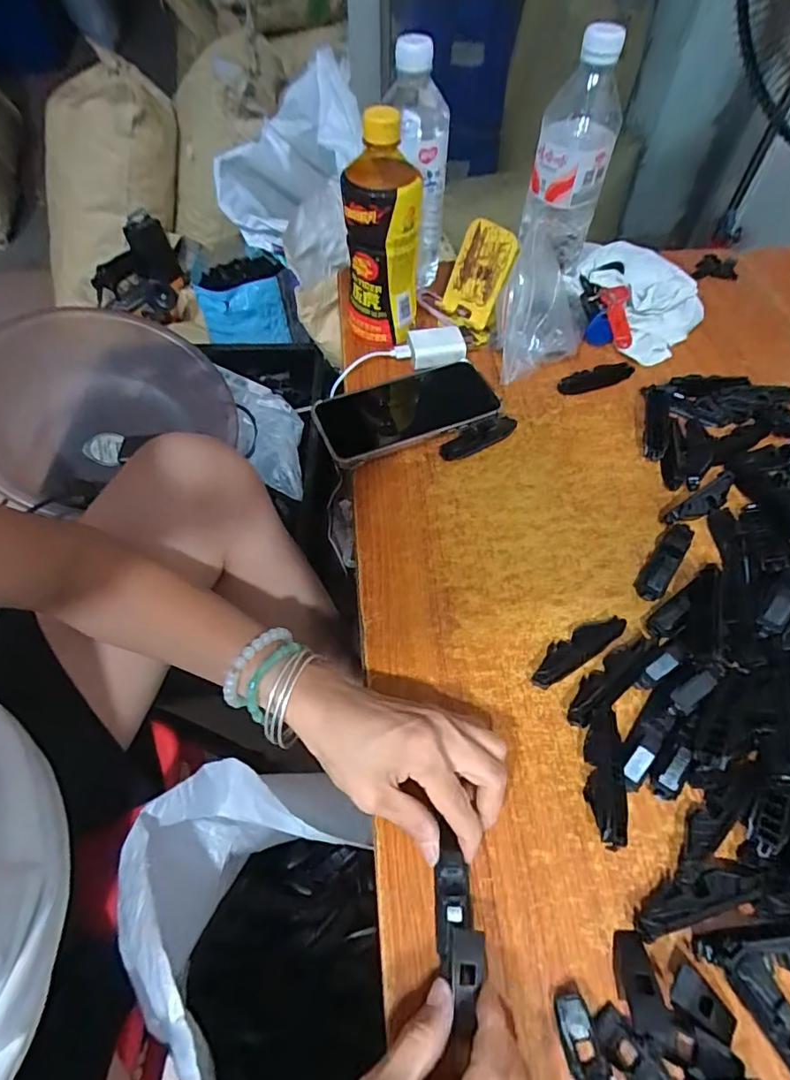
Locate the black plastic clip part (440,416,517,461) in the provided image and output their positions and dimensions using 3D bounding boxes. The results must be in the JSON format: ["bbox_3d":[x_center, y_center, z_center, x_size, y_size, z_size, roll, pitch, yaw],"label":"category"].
[{"bbox_3d":[0.076,-0.095,0.483,0.073,0.016,0.024,-27,61,-17],"label":"black plastic clip part"}]

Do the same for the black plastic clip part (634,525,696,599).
[{"bbox_3d":[0.209,0.015,0.410,0.021,0.016,0.076,32,62,20],"label":"black plastic clip part"}]

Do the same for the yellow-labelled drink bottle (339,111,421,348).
[{"bbox_3d":[-0.013,-0.281,0.492,0.068,0.198,0.075,-2,57,-1],"label":"yellow-labelled drink bottle"}]

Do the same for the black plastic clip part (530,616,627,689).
[{"bbox_3d":[0.127,0.075,0.369,0.077,0.014,0.022,-27,61,-17],"label":"black plastic clip part"}]

